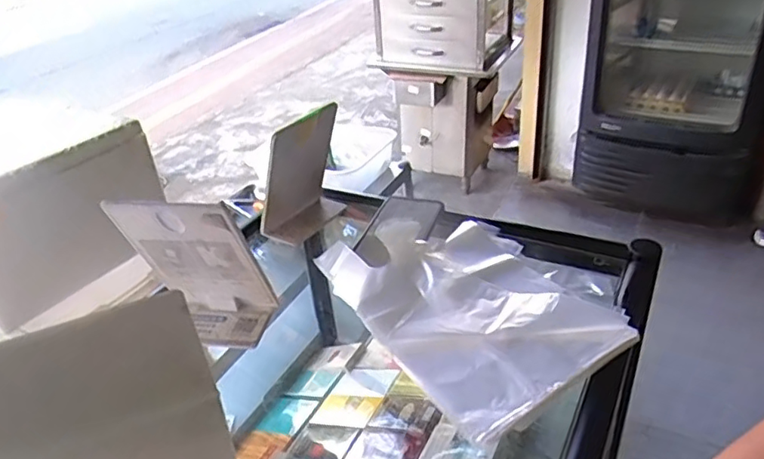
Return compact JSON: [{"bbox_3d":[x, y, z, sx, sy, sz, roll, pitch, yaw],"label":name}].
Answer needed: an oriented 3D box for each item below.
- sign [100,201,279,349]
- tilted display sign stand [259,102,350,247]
[{"bbox_3d":[-0.176,0.033,0.563,0.110,0.157,0.058,4,33,15],"label":"sign"},{"bbox_3d":[-0.103,-0.066,0.734,0.055,0.166,0.125,10,35,23],"label":"tilted display sign stand"}]

